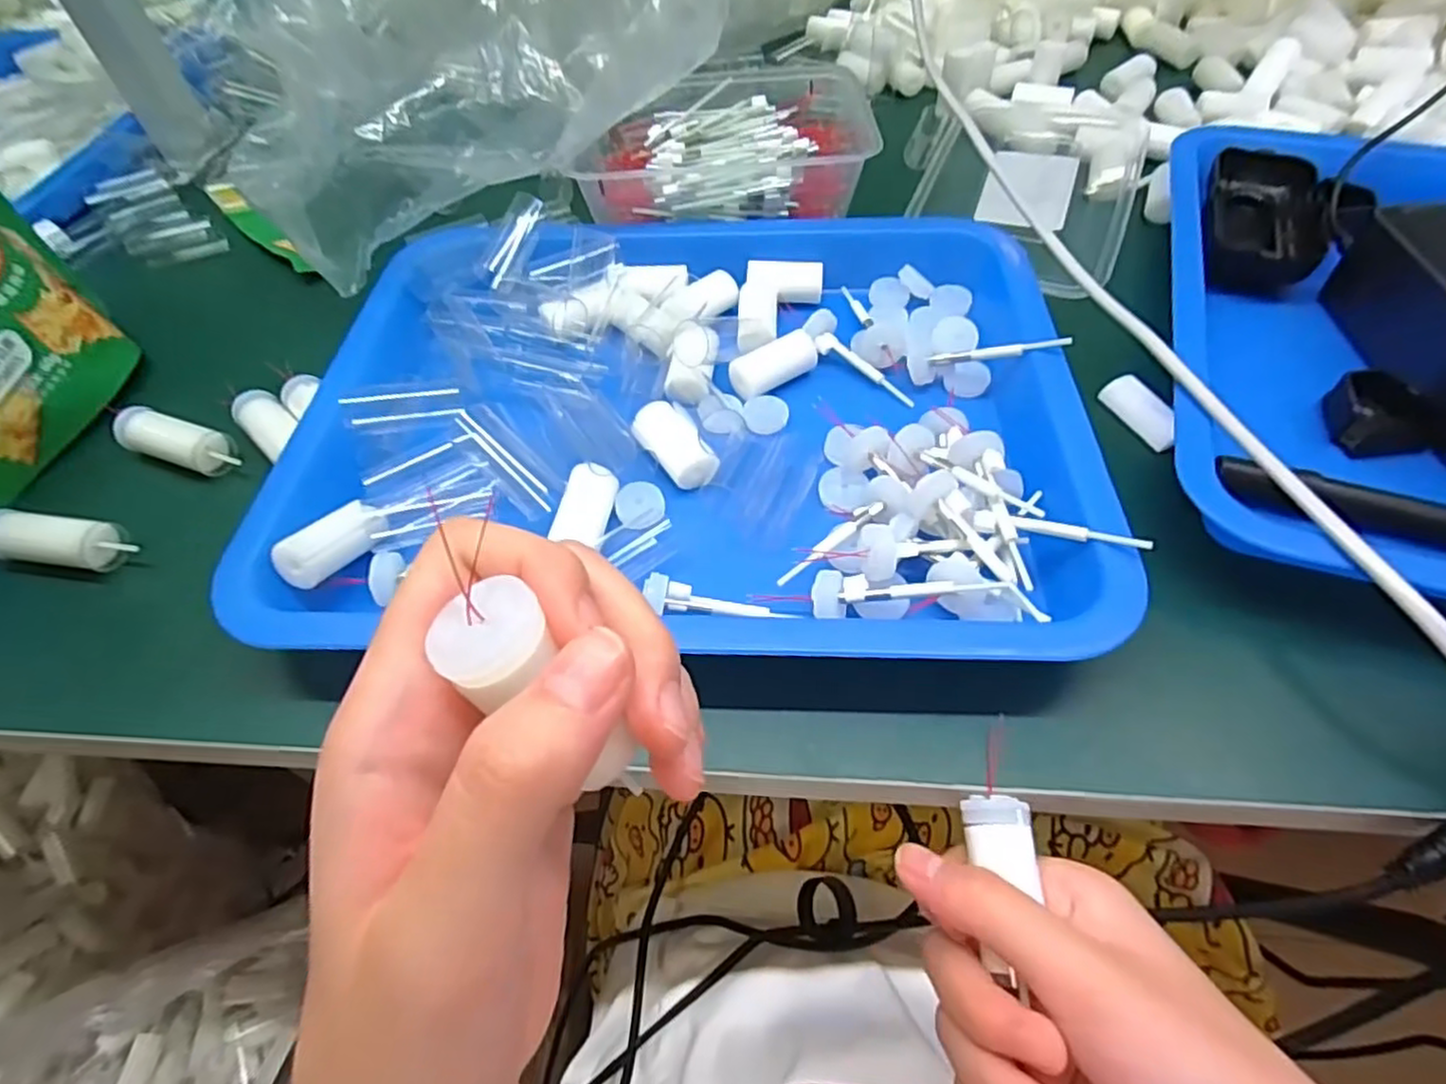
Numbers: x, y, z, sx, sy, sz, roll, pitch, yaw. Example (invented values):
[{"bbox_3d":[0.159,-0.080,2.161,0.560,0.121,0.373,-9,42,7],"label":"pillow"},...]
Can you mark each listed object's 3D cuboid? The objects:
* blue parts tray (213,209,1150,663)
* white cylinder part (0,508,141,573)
[{"bbox_3d":[-0.016,-0.068,0.319,0.327,0.028,0.259,1,54,4],"label":"blue parts tray"},{"bbox_3d":[-0.281,0.000,0.300,0.060,0.020,0.022,6,55,7],"label":"white cylinder part"}]

